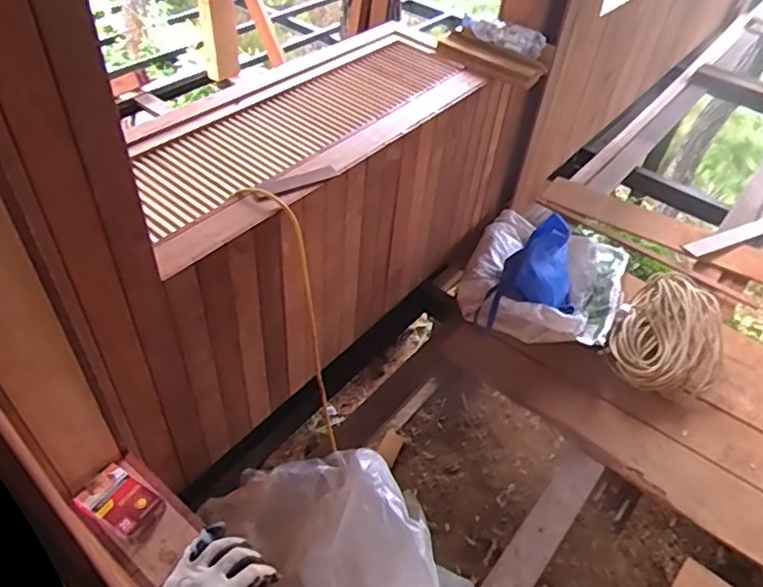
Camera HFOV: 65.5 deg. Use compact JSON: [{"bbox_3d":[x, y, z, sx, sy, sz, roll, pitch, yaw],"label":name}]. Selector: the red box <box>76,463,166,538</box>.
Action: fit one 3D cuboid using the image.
[{"bbox_3d":[-0.310,0.248,0.709,0.090,0.020,0.058,24,48,17],"label":"red box"}]

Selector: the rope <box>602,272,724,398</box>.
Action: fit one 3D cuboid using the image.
[{"bbox_3d":[0.871,0.128,1.787,0.296,0.120,0.454,28,50,20],"label":"rope"}]

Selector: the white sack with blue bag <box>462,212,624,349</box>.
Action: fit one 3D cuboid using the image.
[{"bbox_3d":[0.539,-0.106,1.893,0.484,0.271,0.528,20,47,14],"label":"white sack with blue bag"}]

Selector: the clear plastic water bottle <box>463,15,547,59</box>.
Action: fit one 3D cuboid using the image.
[{"bbox_3d":[0.323,-0.697,1.602,0.239,0.048,0.063,25,49,18],"label":"clear plastic water bottle"}]

